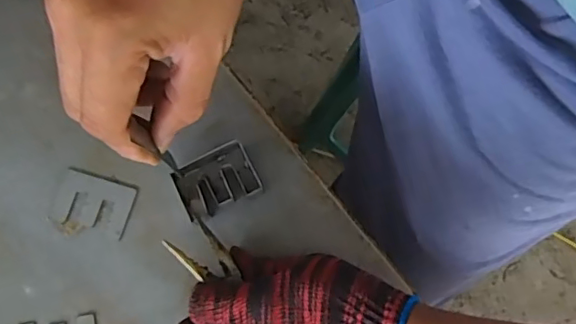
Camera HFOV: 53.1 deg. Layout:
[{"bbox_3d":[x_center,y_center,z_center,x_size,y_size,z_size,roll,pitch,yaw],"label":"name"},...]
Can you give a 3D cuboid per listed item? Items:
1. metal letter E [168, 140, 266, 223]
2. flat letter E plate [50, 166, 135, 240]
[{"bbox_3d":[-0.052,0.014,0.418,0.057,0.011,0.040,-27,82,-6],"label":"metal letter E"},{"bbox_3d":[-0.140,0.029,0.413,0.053,0.004,0.038,16,80,1],"label":"flat letter E plate"}]

